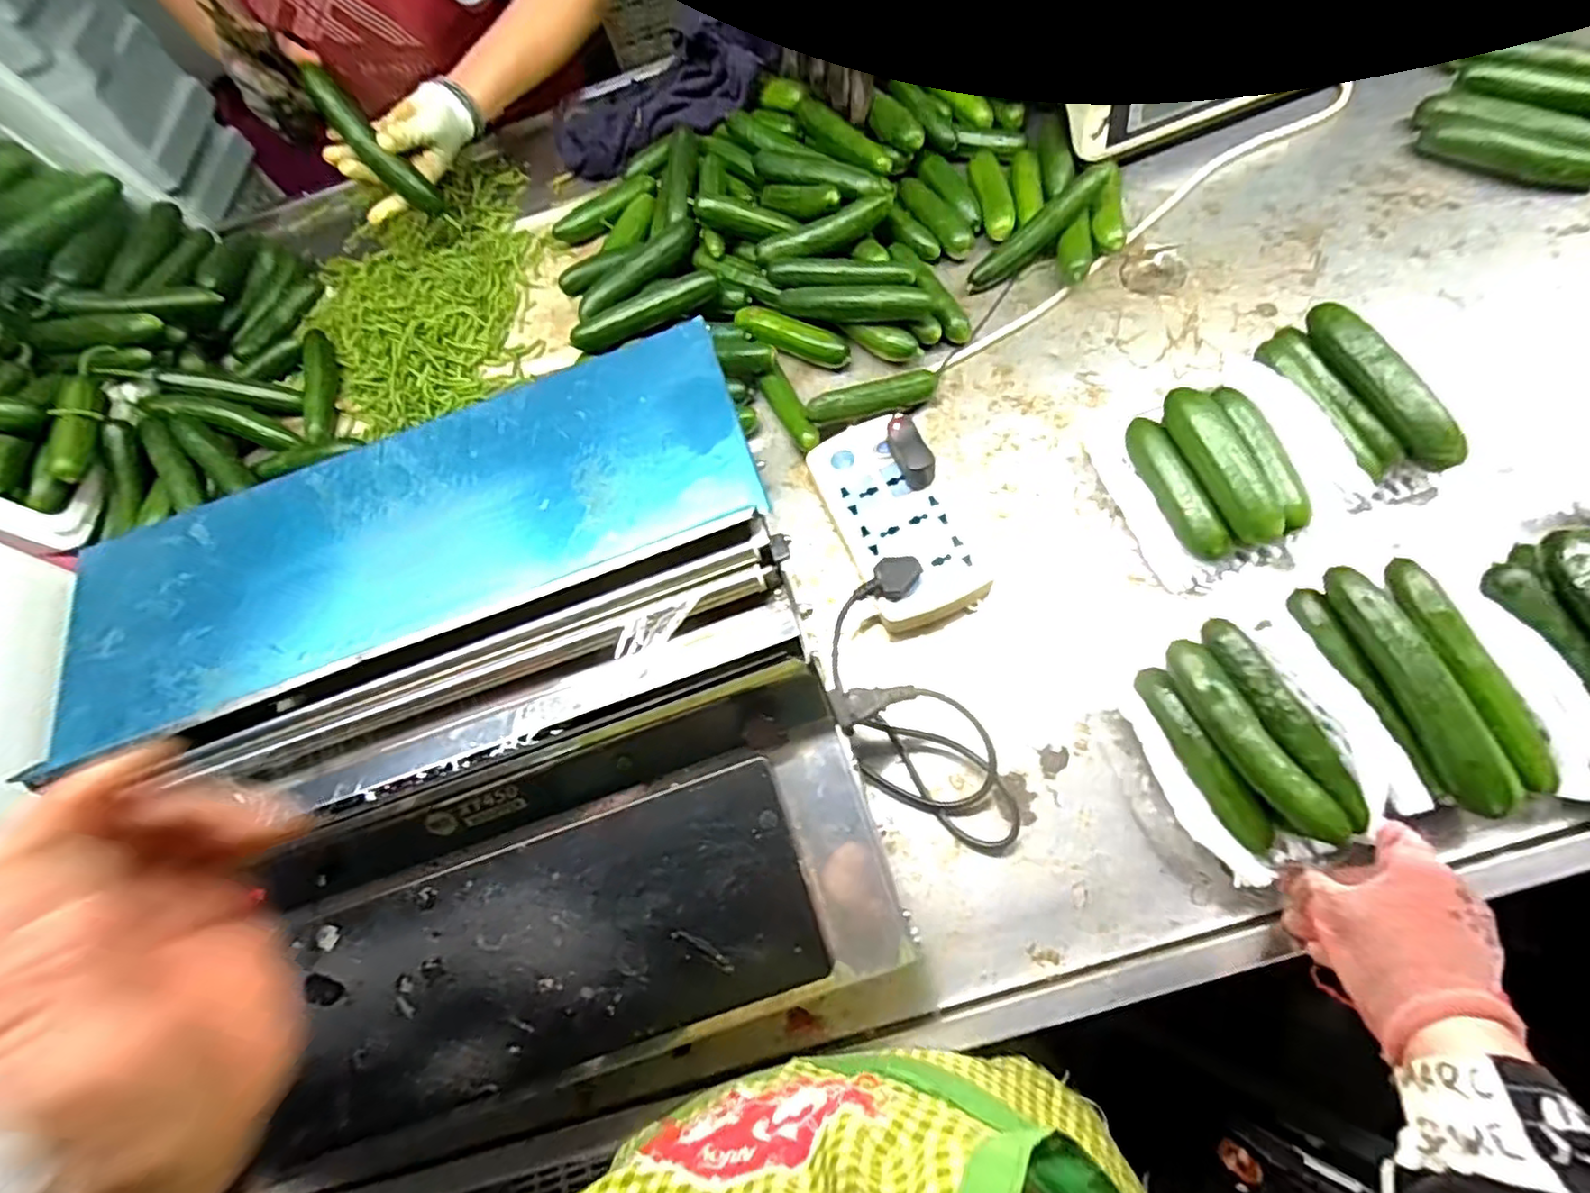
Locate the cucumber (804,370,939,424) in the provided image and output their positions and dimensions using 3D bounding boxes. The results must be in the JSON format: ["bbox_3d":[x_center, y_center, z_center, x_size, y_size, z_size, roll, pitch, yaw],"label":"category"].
[{"bbox_3d":[0.070,-0.180,0.609,0.119,0.026,0.029,-12,71,-5],"label":"cucumber"}]

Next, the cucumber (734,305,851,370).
[{"bbox_3d":[-0.005,-0.255,0.657,0.122,0.027,0.032,30,72,10],"label":"cucumber"}]

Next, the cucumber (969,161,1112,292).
[{"bbox_3d":[0.235,-0.353,0.638,0.160,0.025,0.031,-40,74,12],"label":"cucumber"}]

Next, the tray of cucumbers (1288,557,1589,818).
[{"bbox_3d":[0.422,0.054,0.438,0.117,0.045,0.167,-10,70,-4],"label":"tray of cucumbers"}]

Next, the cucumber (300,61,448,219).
[{"bbox_3d":[-0.431,-0.465,0.691,0.037,0.149,0.039,13,63,50],"label":"cucumber"}]

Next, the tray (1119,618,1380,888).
[{"bbox_3d":[0.296,0.099,0.441,0.109,0.077,0.148,-26,72,-10],"label":"tray"}]

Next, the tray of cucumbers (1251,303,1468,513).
[{"bbox_3d":[0.430,-0.148,0.514,0.089,0.056,0.167,-24,72,-9],"label":"tray of cucumbers"}]

